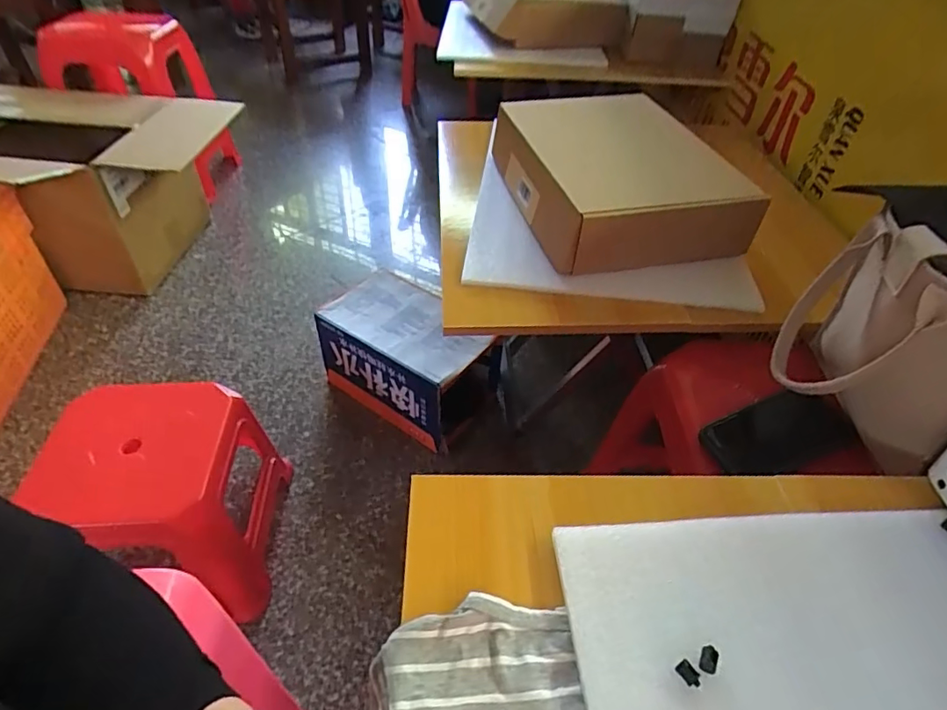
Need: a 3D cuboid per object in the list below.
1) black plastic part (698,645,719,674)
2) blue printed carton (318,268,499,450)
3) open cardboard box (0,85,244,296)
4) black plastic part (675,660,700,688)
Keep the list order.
[{"bbox_3d":[0.142,0.183,0.325,0.009,0.004,0.015,20,48,17],"label":"black plastic part"},{"bbox_3d":[-0.144,0.003,1.156,0.344,0.203,0.217,32,52,26],"label":"blue printed carton"},{"bbox_3d":[-0.989,-0.402,1.388,0.701,0.424,0.468,10,45,7],"label":"open cardboard box"},{"bbox_3d":[0.128,0.189,0.319,0.010,0.005,0.014,-27,52,-26],"label":"black plastic part"}]

